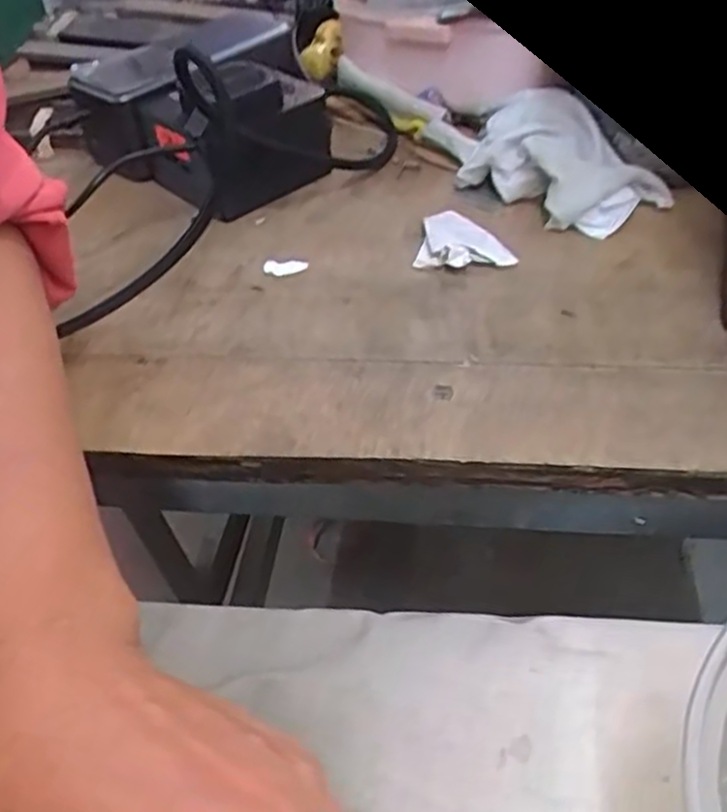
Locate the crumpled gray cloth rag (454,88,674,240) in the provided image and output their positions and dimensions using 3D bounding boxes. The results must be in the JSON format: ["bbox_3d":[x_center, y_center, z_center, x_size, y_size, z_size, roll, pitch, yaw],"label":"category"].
[{"bbox_3d":[0.094,-0.121,0.378,0.059,0.041,0.098,-32,50,-26],"label":"crumpled gray cloth rag"}]

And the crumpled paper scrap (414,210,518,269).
[{"bbox_3d":[0.045,-0.078,0.362,0.042,0.012,0.043,-2,44,3],"label":"crumpled paper scrap"}]

